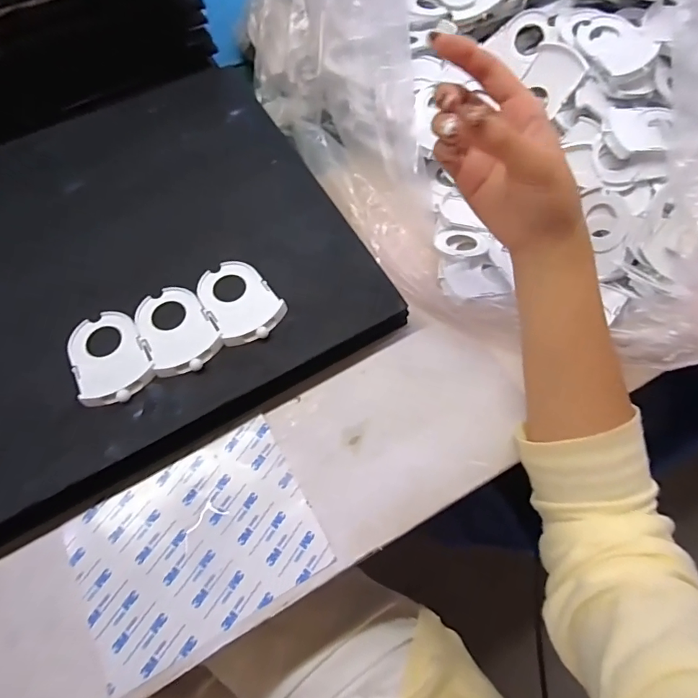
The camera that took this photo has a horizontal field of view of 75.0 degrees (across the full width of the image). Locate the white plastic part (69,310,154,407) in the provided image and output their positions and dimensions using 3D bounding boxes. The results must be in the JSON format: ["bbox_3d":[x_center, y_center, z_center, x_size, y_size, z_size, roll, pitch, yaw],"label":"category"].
[{"bbox_3d":[-0.194,0.005,0.369,0.059,0.008,0.081,-25,68,-11],"label":"white plastic part"}]

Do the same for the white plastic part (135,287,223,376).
[{"bbox_3d":[-0.144,-0.017,0.379,0.056,0.007,0.079,-26,69,-12],"label":"white plastic part"}]

